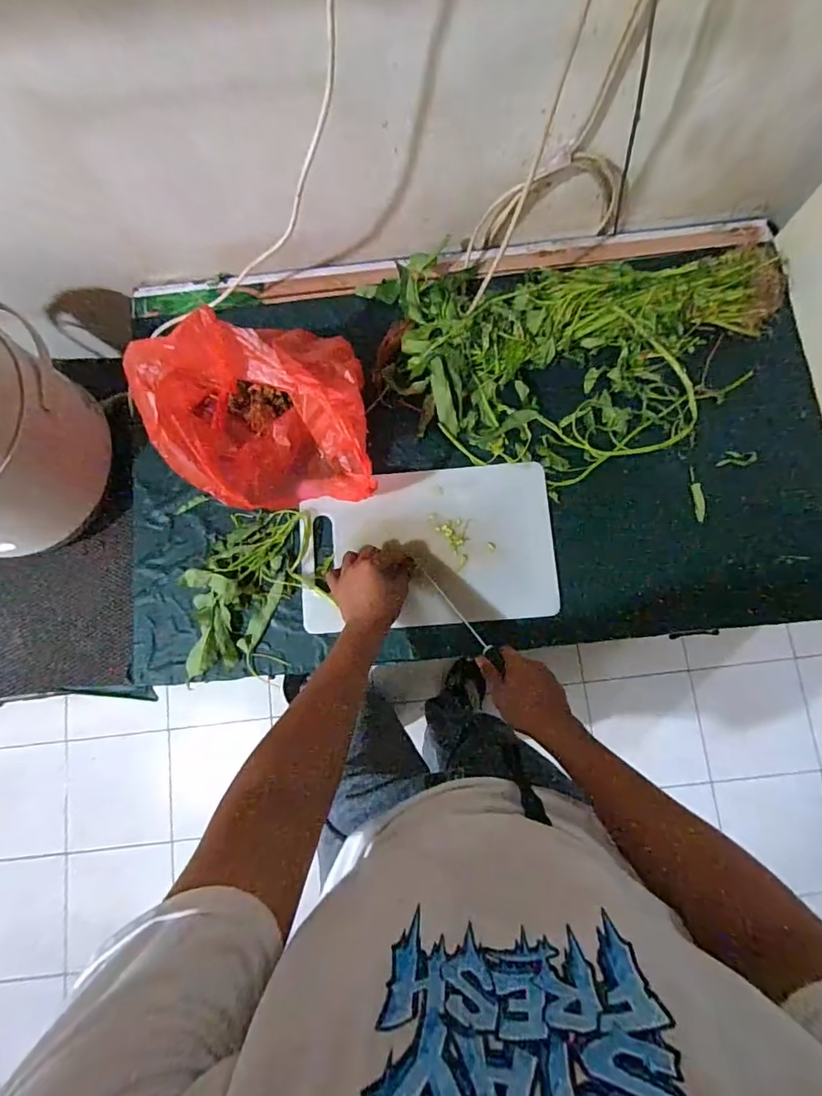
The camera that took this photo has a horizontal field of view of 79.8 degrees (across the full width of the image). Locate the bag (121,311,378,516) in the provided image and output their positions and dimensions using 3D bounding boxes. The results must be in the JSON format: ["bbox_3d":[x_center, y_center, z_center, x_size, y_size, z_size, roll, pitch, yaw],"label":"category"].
[{"bbox_3d":[-0.179,-0.157,0.643,0.255,0.210,0.209,-19,81,-1],"label":"bag"}]

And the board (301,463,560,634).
[{"bbox_3d":[0.024,-0.004,0.719,0.360,0.017,0.224,-5,80,4],"label":"board"}]

